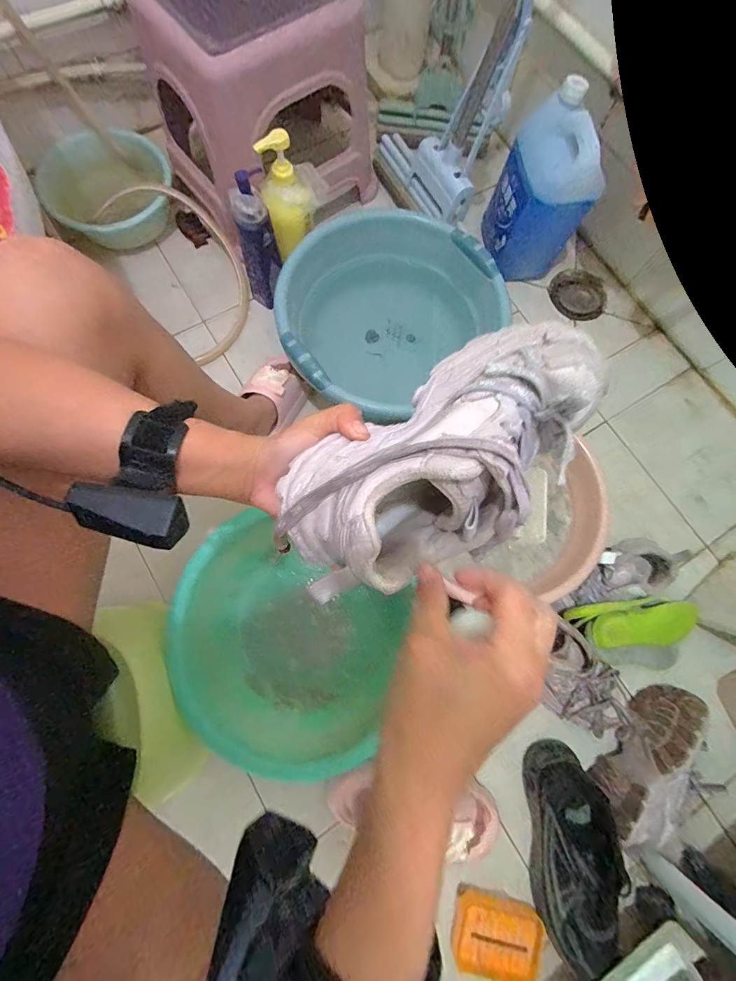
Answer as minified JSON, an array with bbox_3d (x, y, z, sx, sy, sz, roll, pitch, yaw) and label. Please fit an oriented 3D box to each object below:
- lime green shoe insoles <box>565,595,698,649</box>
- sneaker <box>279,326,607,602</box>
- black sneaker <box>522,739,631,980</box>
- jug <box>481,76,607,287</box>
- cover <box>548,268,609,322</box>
[{"bbox_3d":[0.414,0.210,0.627,0.223,0.075,0.075,-1,76,-2],"label":"lime green shoe insoles"},{"bbox_3d":[0.046,-0.019,0.249,0.208,0.095,0.107,-32,79,-9],"label":"sneaker"},{"bbox_3d":[0.294,0.518,0.557,0.117,0.088,0.260,-7,76,-3],"label":"black sneaker"},{"bbox_3d":[0.295,-0.503,0.686,0.121,0.235,0.129,-18,77,-6],"label":"jug"},{"bbox_3d":[0.437,-0.403,0.819,0.106,0.014,0.113,-20,78,-6],"label":"cover"}]

